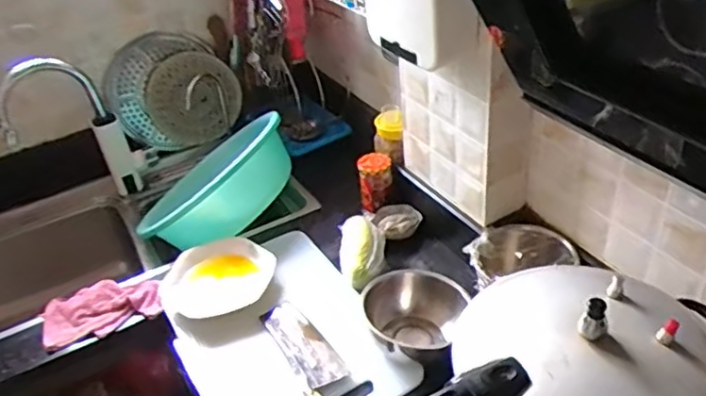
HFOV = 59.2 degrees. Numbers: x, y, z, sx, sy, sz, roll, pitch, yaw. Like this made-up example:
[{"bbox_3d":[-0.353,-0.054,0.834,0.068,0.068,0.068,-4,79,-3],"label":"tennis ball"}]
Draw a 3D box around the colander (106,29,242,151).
[{"bbox_3d":[-0.410,-0.241,1.429,0.275,0.251,0.129,-15,36,-11],"label":"colander"}]

